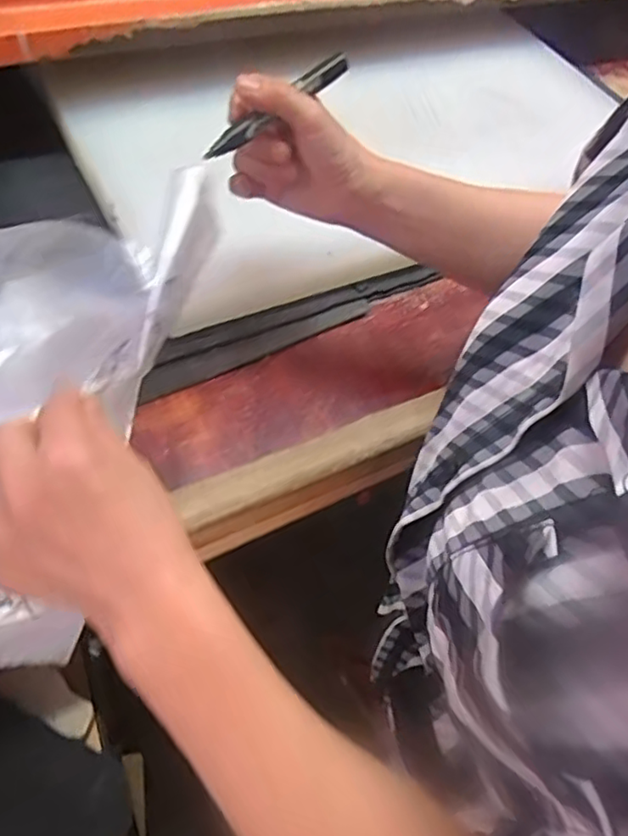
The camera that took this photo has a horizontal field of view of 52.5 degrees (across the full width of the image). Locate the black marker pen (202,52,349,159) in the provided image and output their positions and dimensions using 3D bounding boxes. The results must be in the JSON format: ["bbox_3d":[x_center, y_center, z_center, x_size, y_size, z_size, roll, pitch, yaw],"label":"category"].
[{"bbox_3d":[-0.023,-0.205,0.418,0.122,0.012,0.015,-40,66,-13],"label":"black marker pen"}]

